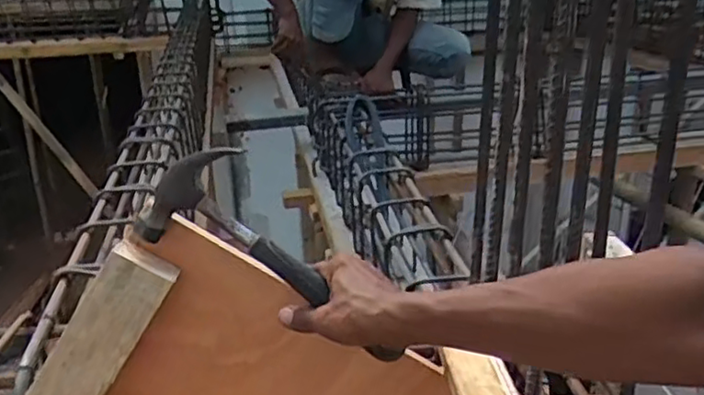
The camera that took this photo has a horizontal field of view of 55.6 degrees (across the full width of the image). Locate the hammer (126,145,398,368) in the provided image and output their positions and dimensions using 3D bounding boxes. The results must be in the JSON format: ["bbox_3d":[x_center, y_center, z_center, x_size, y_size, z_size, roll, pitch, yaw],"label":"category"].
[{"bbox_3d":[-0.057,0.051,0.563,0.245,0.103,0.033,33,27,1],"label":"hammer"}]

